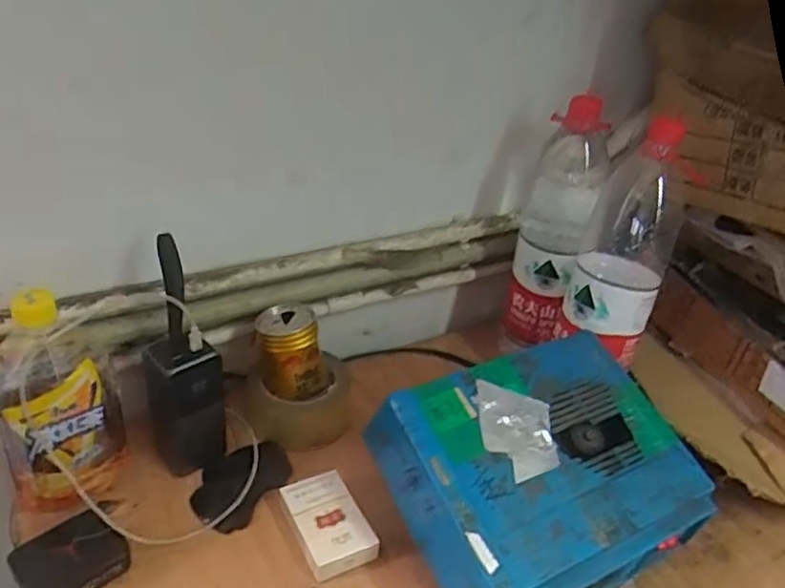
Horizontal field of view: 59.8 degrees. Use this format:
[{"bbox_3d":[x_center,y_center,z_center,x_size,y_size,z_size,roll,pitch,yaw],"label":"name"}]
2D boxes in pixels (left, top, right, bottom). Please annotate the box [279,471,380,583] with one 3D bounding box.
[{"bbox_3d":[-0.057,0.202,0.599,0.059,0.026,0.087,-11,37,-25],"label":"box"}]

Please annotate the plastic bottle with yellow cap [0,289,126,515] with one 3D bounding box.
[{"bbox_3d":[-0.284,0.084,0.576,0.092,0.193,0.092,-16,39,-30],"label":"plastic bottle with yellow cap"}]

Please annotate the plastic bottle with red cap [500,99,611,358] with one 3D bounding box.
[{"bbox_3d":[0.178,-0.067,0.747,0.074,0.267,0.091,11,33,7],"label":"plastic bottle with red cap"}]

